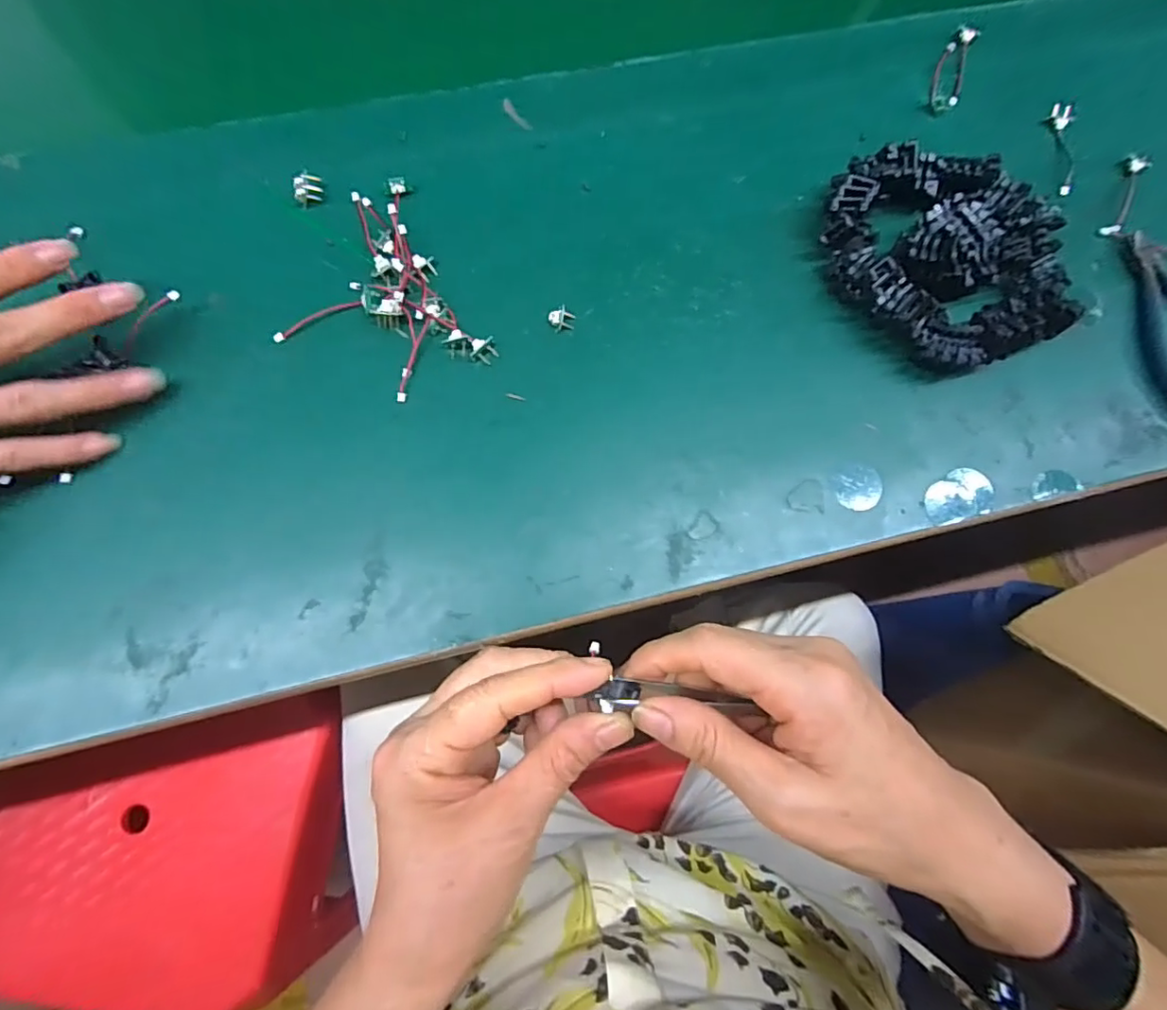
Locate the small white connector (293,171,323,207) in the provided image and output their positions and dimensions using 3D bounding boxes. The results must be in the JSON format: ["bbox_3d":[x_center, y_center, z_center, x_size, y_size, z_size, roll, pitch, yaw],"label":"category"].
[{"bbox_3d":[-0.165,-0.189,0.337,0.014,0.009,0.017,-6,76,-3],"label":"small white connector"}]

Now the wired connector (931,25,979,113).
[{"bbox_3d":[0.250,-0.295,0.382,0.020,0.007,0.075,21,76,3],"label":"wired connector"}]

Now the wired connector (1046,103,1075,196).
[{"bbox_3d":[0.315,-0.234,0.370,0.014,0.004,0.073,10,76,1],"label":"wired connector"}]

